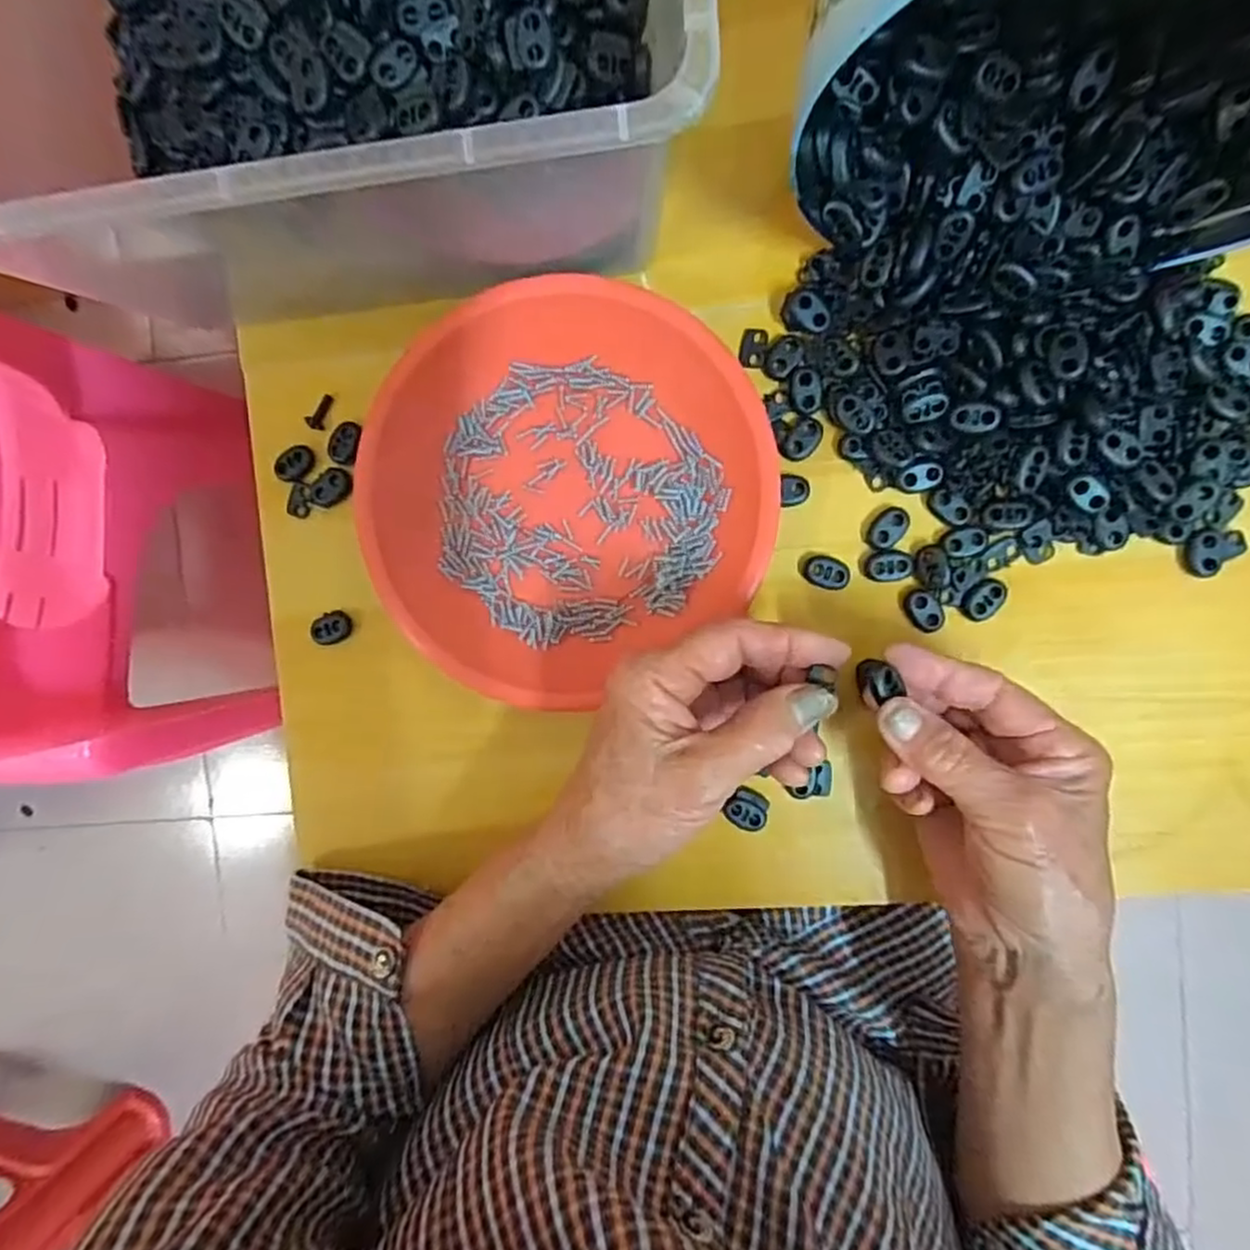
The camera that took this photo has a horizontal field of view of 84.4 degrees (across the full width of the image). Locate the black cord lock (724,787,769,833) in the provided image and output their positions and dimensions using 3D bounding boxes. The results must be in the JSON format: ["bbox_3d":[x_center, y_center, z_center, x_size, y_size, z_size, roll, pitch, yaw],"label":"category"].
[{"bbox_3d":[0.061,0.092,0.342,0.020,0.004,0.018,34,97,2],"label":"black cord lock"}]

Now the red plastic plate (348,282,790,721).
[{"bbox_3d":[-0.031,-0.065,0.329,0.186,0.026,0.181,0,93,4],"label":"red plastic plate"}]

